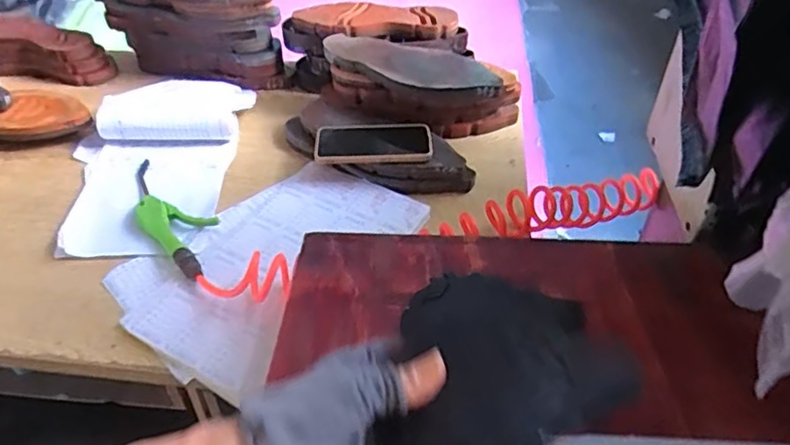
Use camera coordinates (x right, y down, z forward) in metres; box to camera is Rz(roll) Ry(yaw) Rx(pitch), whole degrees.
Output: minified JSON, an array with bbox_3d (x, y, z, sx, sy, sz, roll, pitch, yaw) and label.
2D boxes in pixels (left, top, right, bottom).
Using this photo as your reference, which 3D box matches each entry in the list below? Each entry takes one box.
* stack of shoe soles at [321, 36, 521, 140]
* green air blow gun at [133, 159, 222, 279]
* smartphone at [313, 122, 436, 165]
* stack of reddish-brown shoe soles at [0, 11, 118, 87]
[{"bbox_3d":[0.035,-0.205,0.917,0.287,0.120,0.138,19,48,18],"label":"stack of shoe soles"},{"bbox_3d":[-0.295,-0.012,0.771,0.074,0.022,0.252,-34,54,-30],"label":"green air blow gun"},{"bbox_3d":[-0.031,-0.113,0.829,0.161,0.014,0.085,-1,44,-1],"label":"smartphone"},{"bbox_3d":[-0.637,-0.306,1.044,0.277,0.092,0.078,16,45,-2],"label":"stack of reddish-brown shoe soles"}]

